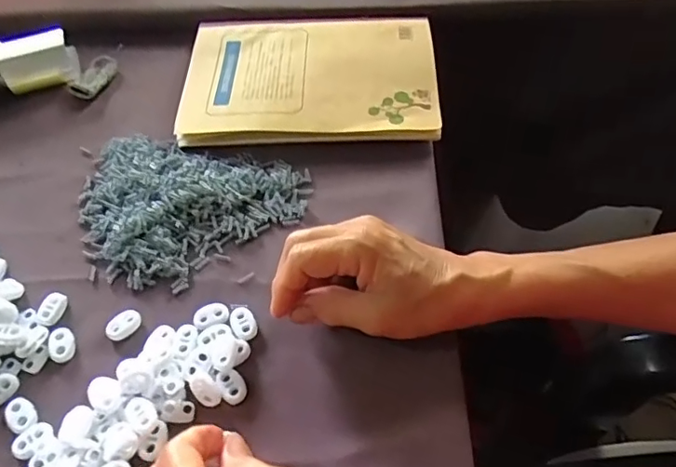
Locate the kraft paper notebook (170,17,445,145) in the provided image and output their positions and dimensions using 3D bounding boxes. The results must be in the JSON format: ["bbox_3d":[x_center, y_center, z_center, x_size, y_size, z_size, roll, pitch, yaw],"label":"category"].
[{"bbox_3d":[-0.025,-0.136,0.450,0.206,0.014,0.144,-1,58,3],"label":"kraft paper notebook"}]

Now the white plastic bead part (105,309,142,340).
[{"bbox_3d":[-0.139,0.059,0.350,0.022,0.005,0.018,-41,64,-20],"label":"white plastic bead part"}]

